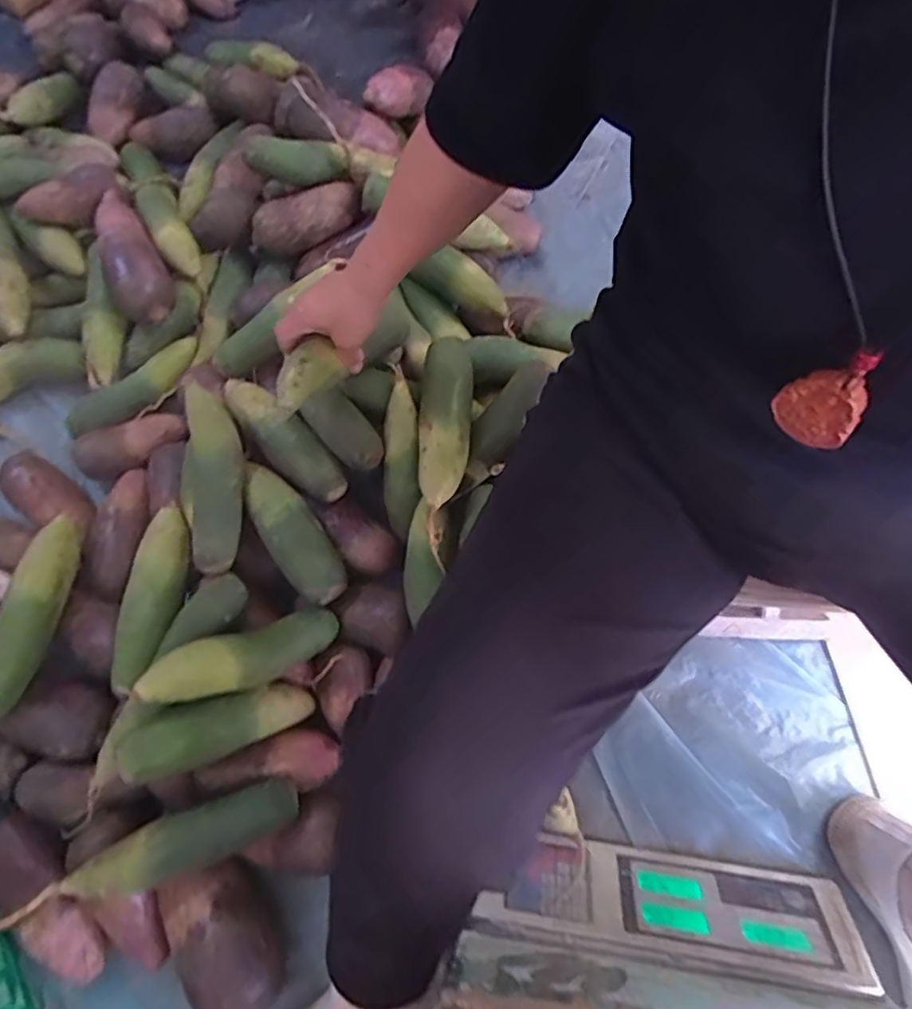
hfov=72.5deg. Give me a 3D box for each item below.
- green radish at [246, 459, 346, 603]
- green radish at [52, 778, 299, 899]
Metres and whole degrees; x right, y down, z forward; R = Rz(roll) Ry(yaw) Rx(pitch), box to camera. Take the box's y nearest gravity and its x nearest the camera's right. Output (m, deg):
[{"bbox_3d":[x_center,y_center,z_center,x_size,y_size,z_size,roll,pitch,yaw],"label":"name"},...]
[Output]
[{"bbox_3d":[-0.182,0.027,0.681,0.058,0.051,0.171,-36,70,-12],"label":"green radish"},{"bbox_3d":[-0.255,0.310,0.567,0.210,0.044,0.050,-20,67,-6],"label":"green radish"}]

